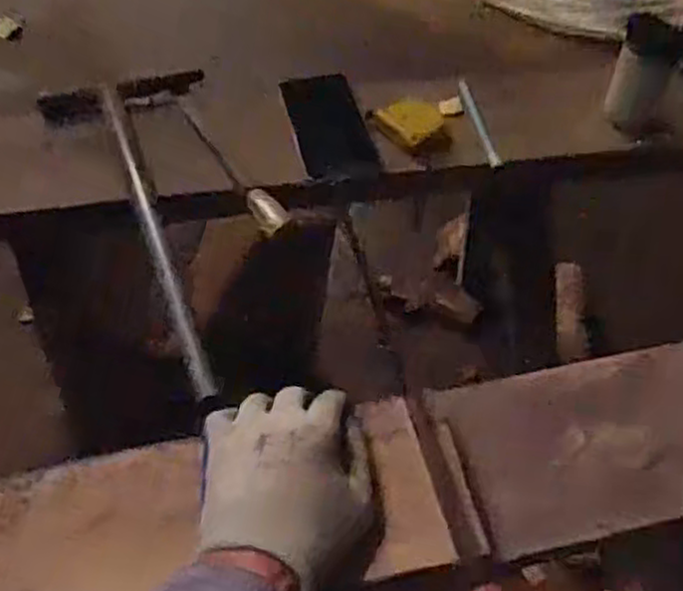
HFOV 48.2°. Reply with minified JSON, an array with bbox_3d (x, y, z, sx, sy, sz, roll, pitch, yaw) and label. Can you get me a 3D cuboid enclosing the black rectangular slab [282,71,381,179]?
[{"bbox_3d":[-0.012,-0.170,0.768,0.074,0.004,0.128,-10,64,-17],"label":"black rectangular slab"}]

